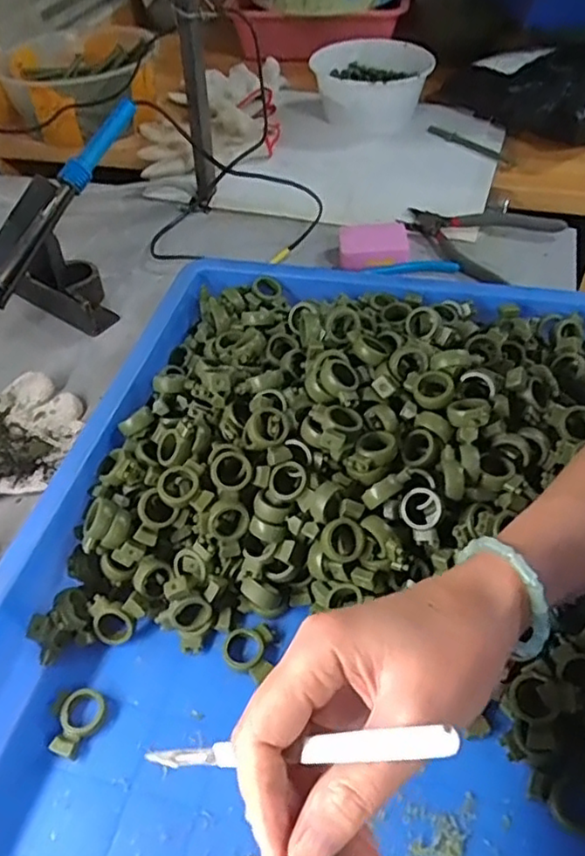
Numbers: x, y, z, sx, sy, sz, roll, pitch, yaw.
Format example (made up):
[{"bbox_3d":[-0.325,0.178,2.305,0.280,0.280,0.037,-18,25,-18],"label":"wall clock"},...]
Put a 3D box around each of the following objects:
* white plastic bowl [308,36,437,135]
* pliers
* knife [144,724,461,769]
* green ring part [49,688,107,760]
[{"bbox_3d":[0.111,-0.495,0.897,0.157,0.078,0.169,-2,48,2],"label":"white plastic bowl"},{"bbox_3d":[0.206,-0.224,0.715,0.154,0.032,0.142,34,58,29],"label":"pliers"},{"bbox_3d":[-0.003,0.123,0.237,0.137,0.005,0.009,-20,41,28],"label":"knife"},{"bbox_3d":[-0.128,0.174,0.368,0.024,0.006,0.038,31,48,4],"label":"green ring part"}]

